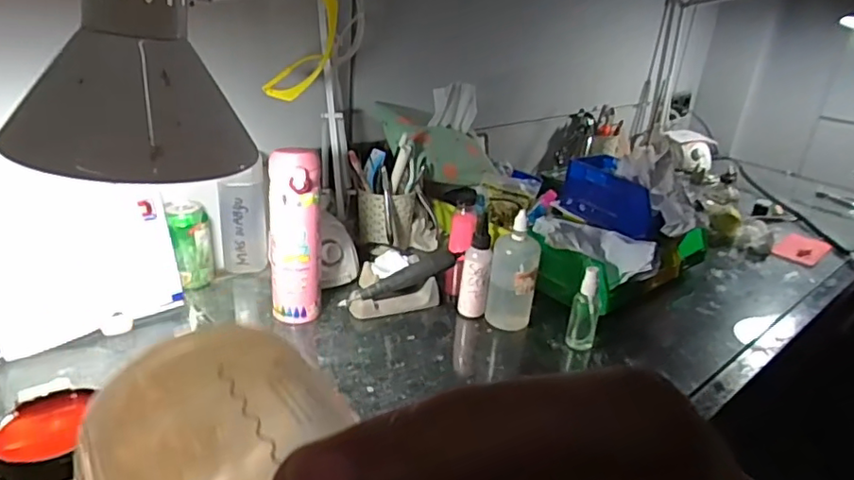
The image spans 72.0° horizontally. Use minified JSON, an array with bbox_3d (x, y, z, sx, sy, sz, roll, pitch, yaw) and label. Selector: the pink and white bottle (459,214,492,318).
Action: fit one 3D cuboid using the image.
[{"bbox_3d":[0.067,0.036,0.788,0.036,0.137,0.032,7,25,2],"label":"pink and white bottle"}]

